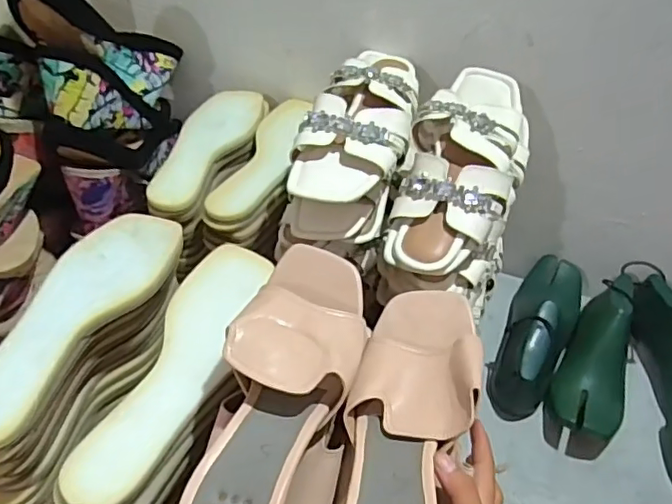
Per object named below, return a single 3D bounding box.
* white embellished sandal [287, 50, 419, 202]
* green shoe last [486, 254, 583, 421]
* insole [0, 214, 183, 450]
[{"bbox_3d":[0.026,-0.139,0.590,0.108,0.048,0.234,11,45,5],"label":"white embellished sandal"},{"bbox_3d":[0.254,0.087,0.718,0.080,0.090,0.235,25,47,18],"label":"green shoe last"},{"bbox_3d":[-0.215,0.049,0.466,0.082,0.020,0.241,19,46,13],"label":"insole"}]

